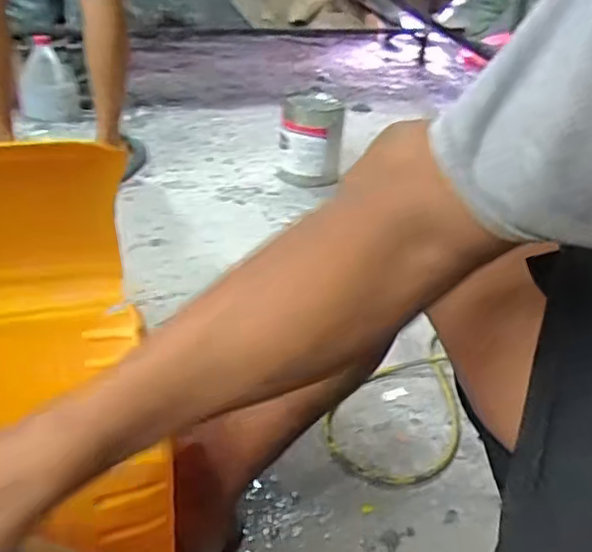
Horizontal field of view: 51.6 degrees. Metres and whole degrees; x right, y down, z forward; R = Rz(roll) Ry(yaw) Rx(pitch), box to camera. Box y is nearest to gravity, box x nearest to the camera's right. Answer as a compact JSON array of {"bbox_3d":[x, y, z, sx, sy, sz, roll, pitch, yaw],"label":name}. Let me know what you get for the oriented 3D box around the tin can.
[{"bbox_3d":[0.042,-0.360,1.591,0.154,0.201,0.178,8,31,3],"label":"tin can"}]

